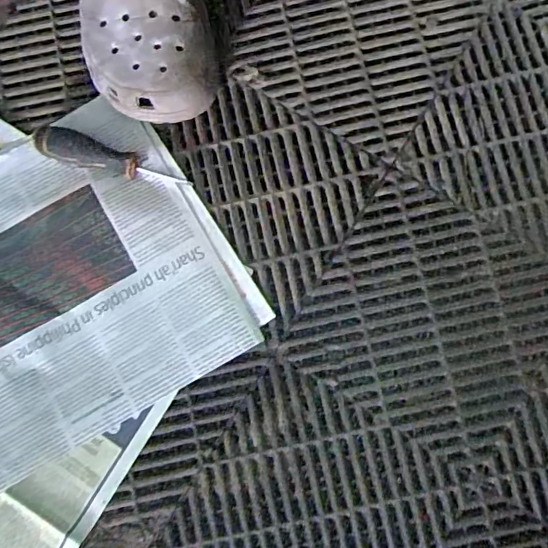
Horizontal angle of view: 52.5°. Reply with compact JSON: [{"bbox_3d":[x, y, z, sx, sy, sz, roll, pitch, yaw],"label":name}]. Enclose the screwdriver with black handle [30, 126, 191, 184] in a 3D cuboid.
[{"bbox_3d":[-0.152,-0.102,0.507,0.140,0.026,0.032,20,81,5],"label":"screwdriver with black handle"}]

